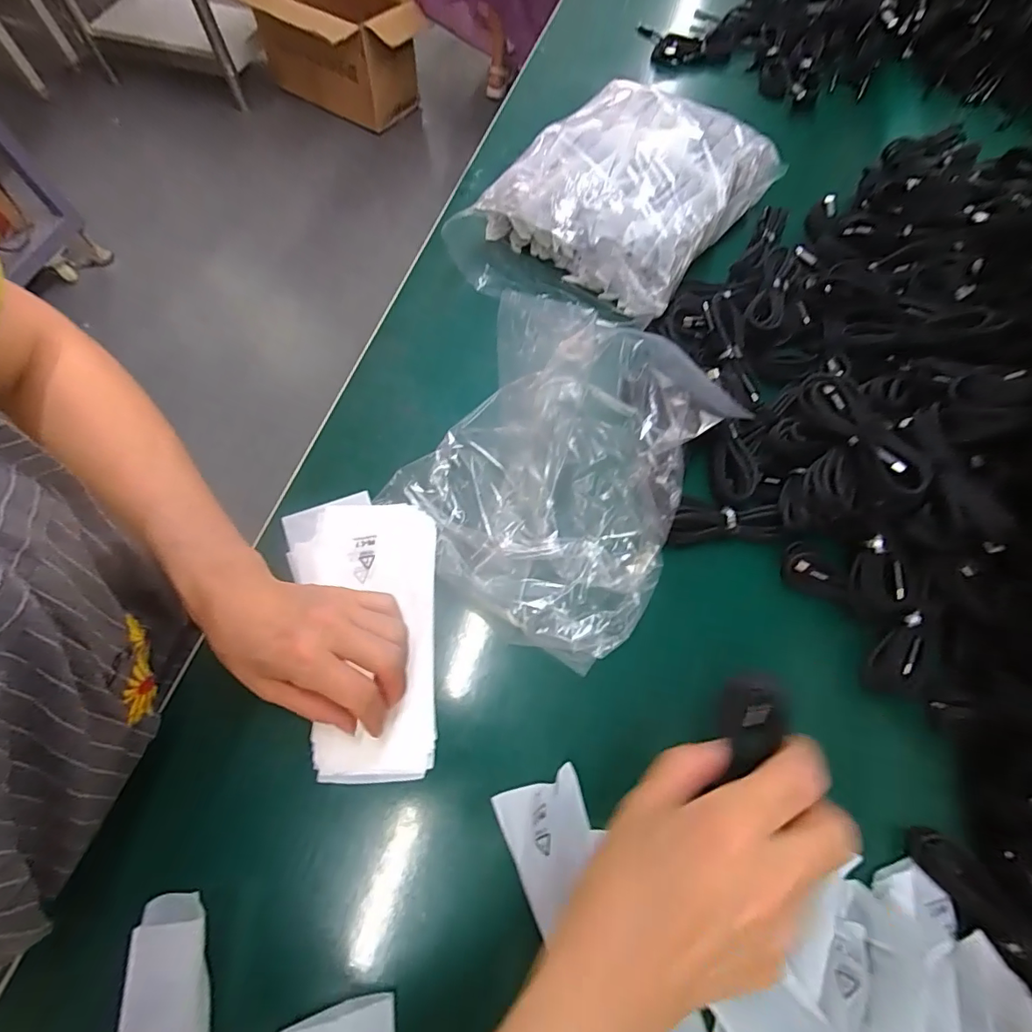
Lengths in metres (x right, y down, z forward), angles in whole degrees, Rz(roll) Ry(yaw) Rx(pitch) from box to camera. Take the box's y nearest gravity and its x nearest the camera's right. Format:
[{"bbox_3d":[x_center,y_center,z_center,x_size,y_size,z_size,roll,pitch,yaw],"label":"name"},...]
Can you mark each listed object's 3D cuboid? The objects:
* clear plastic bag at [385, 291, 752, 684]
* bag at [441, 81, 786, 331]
[{"bbox_3d":[0.036,-0.040,0.347,0.208,0.101,0.217,39,70,14],"label":"clear plastic bag"},{"bbox_3d":[0.103,-0.326,0.488,0.222,0.067,0.285,34,69,13],"label":"bag"}]

